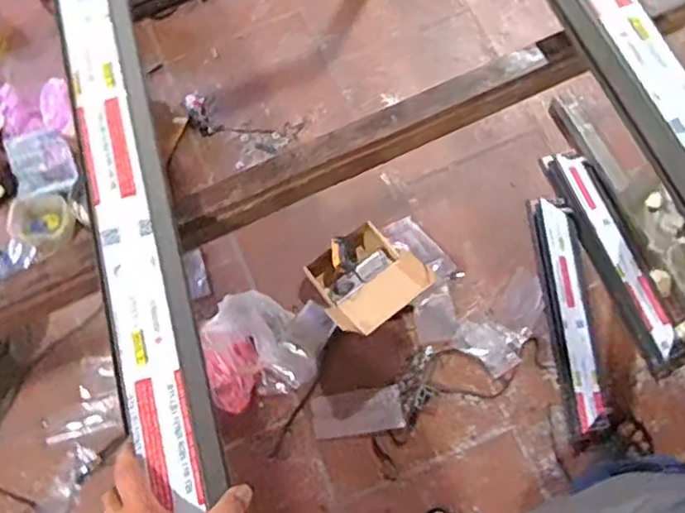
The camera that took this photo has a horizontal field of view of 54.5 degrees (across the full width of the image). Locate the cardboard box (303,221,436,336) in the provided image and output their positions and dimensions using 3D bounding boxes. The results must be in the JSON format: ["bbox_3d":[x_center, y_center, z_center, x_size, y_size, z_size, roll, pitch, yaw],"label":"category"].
[{"bbox_3d":[0.047,0.052,1.480,0.221,0.120,0.221,-37,72,-11],"label":"cardboard box"}]

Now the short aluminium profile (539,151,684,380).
[{"bbox_3d":[0.614,-0.009,1.503,0.109,0.054,0.544,-18,69,-5],"label":"short aluminium profile"}]

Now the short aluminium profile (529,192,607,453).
[{"bbox_3d":[0.490,0.128,1.447,0.100,0.044,0.532,-2,69,1],"label":"short aluminium profile"}]

